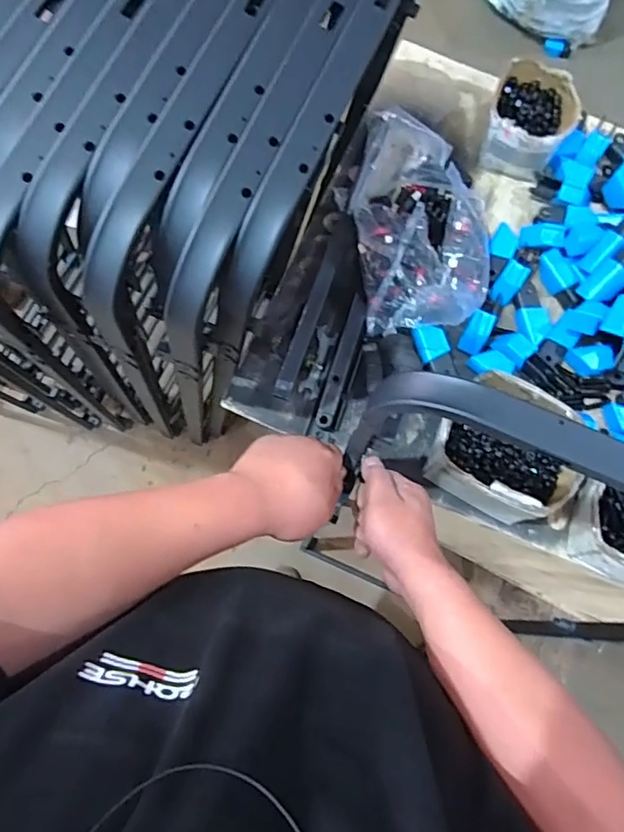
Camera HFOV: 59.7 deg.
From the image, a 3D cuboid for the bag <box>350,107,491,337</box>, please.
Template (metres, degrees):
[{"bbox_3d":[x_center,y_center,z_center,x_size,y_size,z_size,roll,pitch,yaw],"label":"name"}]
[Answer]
[{"bbox_3d":[0.139,-0.229,0.672,0.172,0.088,0.263,2,78,-1],"label":"bag"}]

